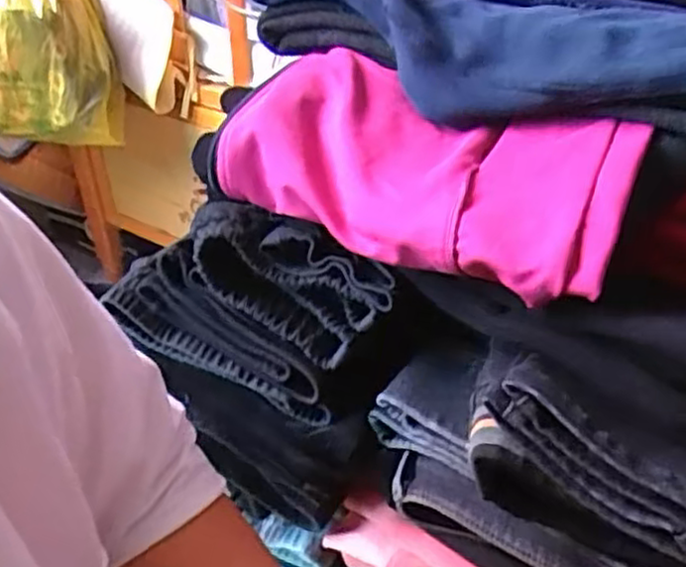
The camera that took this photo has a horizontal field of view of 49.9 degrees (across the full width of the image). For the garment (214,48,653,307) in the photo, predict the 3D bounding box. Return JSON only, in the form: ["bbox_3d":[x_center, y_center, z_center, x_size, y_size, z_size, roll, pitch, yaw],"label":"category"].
[{"bbox_3d":[0.048,-0.074,0.461,0.258,0.059,0.127,23,44,25],"label":"garment"}]

